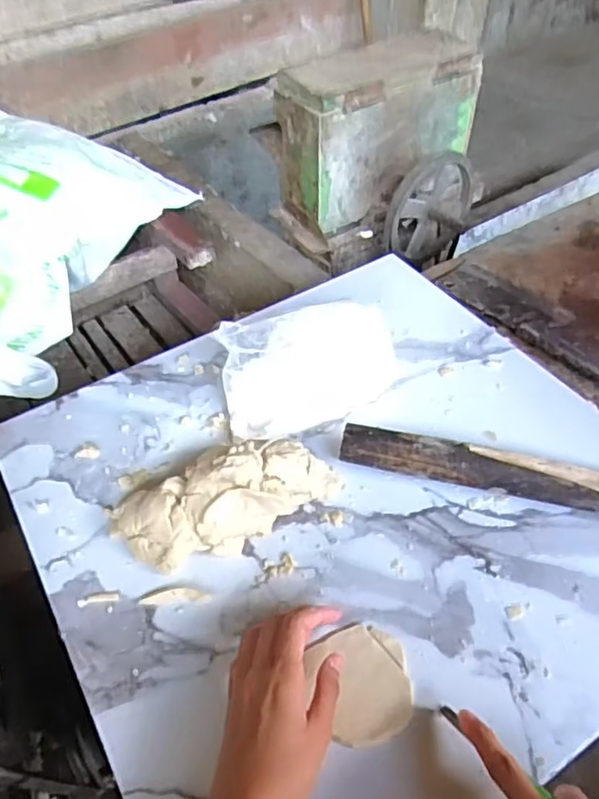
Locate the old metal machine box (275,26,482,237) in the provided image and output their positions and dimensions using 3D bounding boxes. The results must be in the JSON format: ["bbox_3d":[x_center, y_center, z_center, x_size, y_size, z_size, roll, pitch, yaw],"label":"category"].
[{"bbox_3d":[0.147,-0.470,1.085,0.346,0.228,0.150,-28,53,-24],"label":"old metal machine box"}]

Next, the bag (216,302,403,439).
[{"bbox_3d":[0.010,-0.034,0.580,0.160,0.087,0.075,-17,49,-15],"label":"bag"}]

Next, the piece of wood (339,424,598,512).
[{"bbox_3d":[0.184,0.067,0.513,0.298,0.038,0.032,12,48,11],"label":"piece of wood"}]

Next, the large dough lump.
[{"bbox_3d":[-0.057,0.075,0.497,0.182,0.072,0.067,-13,49,-12],"label":"large dough lump"}]

